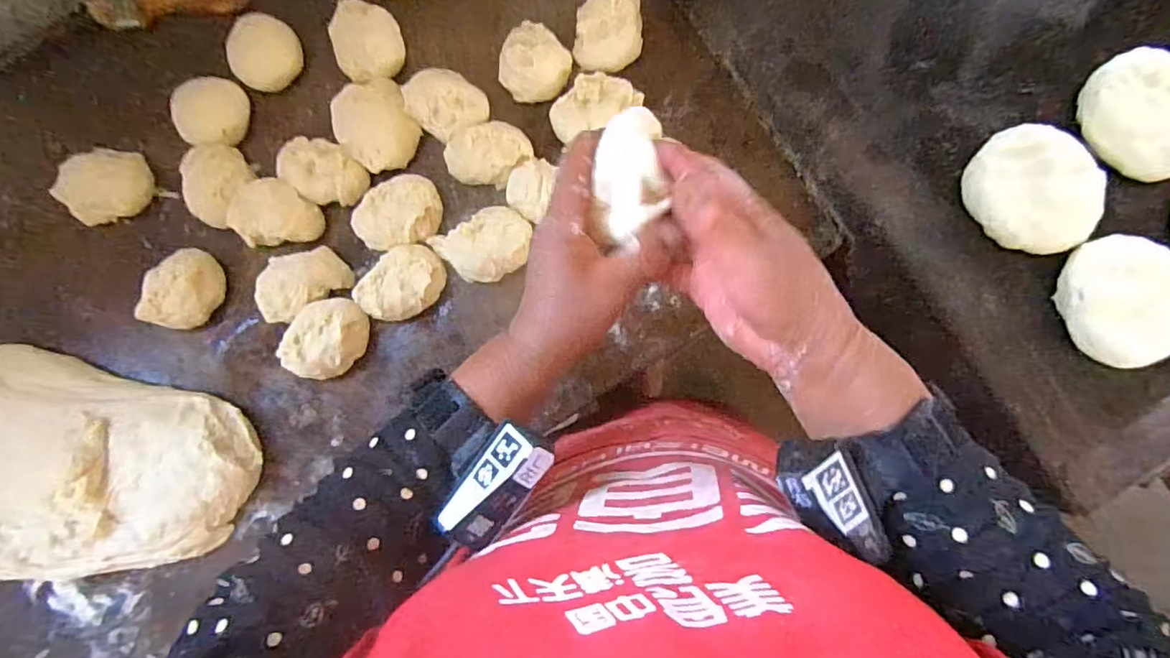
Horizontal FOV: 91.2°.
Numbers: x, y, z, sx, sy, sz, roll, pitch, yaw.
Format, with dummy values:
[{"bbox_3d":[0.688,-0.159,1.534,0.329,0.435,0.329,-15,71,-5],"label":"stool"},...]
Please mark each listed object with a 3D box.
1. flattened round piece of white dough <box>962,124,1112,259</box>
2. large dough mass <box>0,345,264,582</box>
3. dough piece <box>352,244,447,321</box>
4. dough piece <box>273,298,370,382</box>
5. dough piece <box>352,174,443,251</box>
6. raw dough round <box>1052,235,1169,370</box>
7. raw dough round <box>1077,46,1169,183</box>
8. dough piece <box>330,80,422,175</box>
[{"bbox_3d":[0.410,-0.126,0.521,0.114,0.029,0.104,0,83,1],"label":"flattened round piece of white dough"},{"bbox_3d":[-0.550,0.141,0.562,0.440,0.067,0.228,11,84,3],"label":"large dough mass"},{"bbox_3d":[-0.184,-0.045,0.581,0.067,0.038,0.087,39,86,5],"label":"dough piece"},{"bbox_3d":[-0.262,0.009,0.580,0.077,0.040,0.084,0,83,1],"label":"dough piece"},{"bbox_3d":[-0.191,-0.118,0.585,0.069,0.032,0.087,43,86,6],"label":"dough piece"},{"bbox_3d":[0.483,-0.027,0.505,0.102,0.028,0.113,-17,83,-1],"label":"raw dough round"},{"bbox_3d":[0.516,-0.198,0.527,0.100,0.022,0.111,-37,84,-3],"label":"raw dough round"},{"bbox_3d":[-0.219,-0.212,0.600,0.079,0.030,0.086,0,83,1],"label":"dough piece"}]

